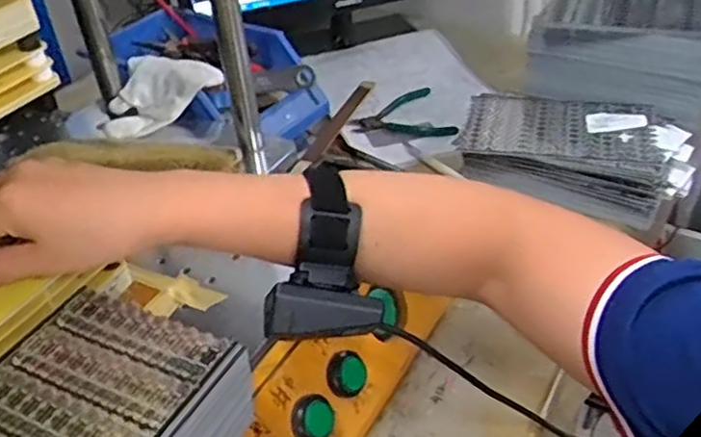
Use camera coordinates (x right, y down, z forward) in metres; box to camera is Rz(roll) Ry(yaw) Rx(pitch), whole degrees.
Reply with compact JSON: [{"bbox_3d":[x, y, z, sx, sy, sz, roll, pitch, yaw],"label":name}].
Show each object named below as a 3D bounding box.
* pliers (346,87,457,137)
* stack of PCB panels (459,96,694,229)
[{"bbox_3d":[0.071,-0.133,0.867,0.123,0.011,0.110,3,38,11],"label":"pliers"},{"bbox_3d":[0.227,-0.072,0.724,0.228,0.050,0.139,16,42,25],"label":"stack of PCB panels"}]

